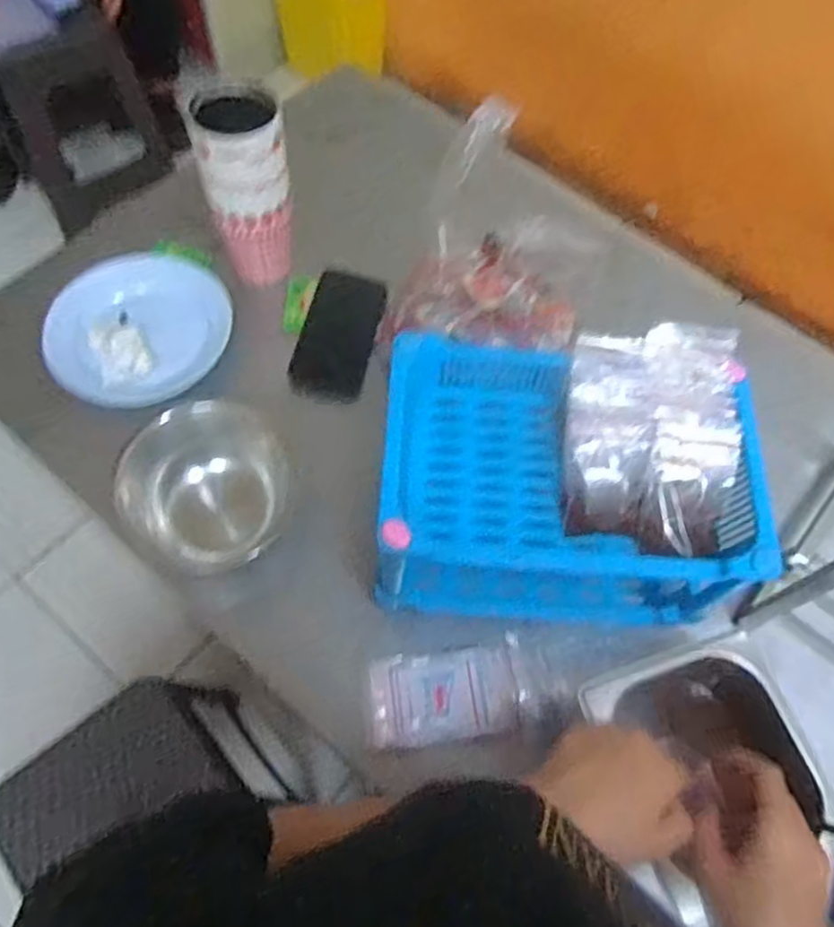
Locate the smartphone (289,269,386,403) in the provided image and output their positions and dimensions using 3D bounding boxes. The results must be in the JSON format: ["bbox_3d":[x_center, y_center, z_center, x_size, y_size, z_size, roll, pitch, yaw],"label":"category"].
[{"bbox_3d":[-0.088,-0.144,0.809,0.080,0.010,0.151,15,81,-4],"label":"smartphone"}]

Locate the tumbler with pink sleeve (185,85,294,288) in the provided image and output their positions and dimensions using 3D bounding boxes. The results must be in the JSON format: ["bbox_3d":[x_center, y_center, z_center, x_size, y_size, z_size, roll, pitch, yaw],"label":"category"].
[{"bbox_3d":[-0.178,-0.284,0.770,0.089,0.210,0.070,-6,65,-6],"label":"tumbler with pink sleeve"}]

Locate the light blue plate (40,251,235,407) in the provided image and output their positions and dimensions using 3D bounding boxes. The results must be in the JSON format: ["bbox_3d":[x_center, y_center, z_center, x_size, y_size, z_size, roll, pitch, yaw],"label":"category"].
[{"bbox_3d":[-0.315,-0.152,0.805,0.198,0.038,0.199,1,65,-2],"label":"light blue plate"}]

